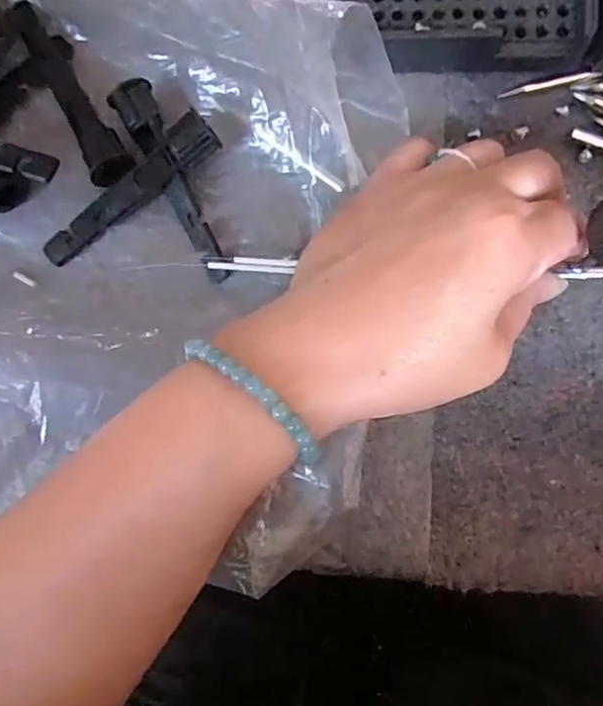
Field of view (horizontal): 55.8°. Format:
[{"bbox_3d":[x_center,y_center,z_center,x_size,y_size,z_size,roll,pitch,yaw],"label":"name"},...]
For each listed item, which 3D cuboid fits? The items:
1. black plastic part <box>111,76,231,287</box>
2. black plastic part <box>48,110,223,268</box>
[{"bbox_3d":[-0.050,-0.068,0.229,0.015,0.013,0.084,-27,87,0],"label":"black plastic part"},{"bbox_3d":[-0.069,-0.065,0.231,0.083,0.007,0.017,-42,87,-1],"label":"black plastic part"}]

